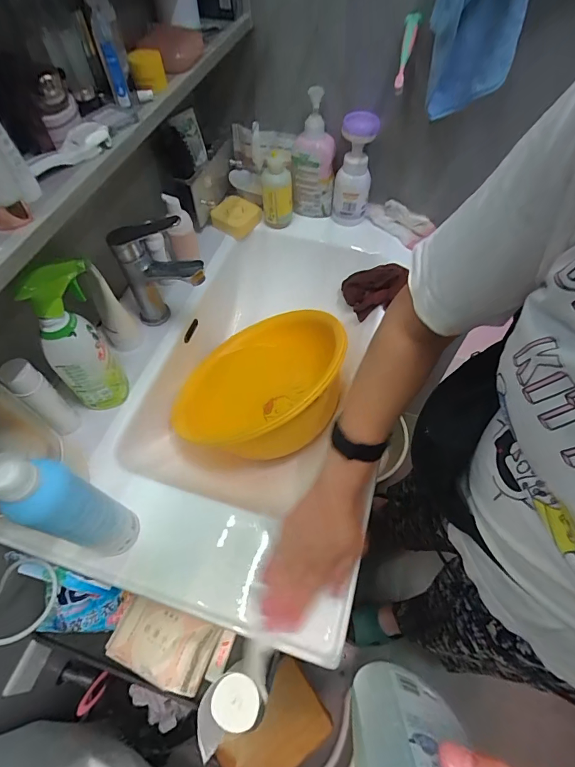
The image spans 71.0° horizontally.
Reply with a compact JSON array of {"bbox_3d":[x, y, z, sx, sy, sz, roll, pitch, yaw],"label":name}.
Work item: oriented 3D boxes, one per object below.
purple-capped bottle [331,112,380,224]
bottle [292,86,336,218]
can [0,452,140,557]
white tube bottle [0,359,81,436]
[{"bbox_3d":[0.130,-0.411,0.789,0.072,0.177,0.076,2,59,2],"label":"purple-capped bottle"},{"bbox_3d":[0.051,-0.436,0.786,0.084,0.208,0.059,-2,59,0],"label":"bottle"},{"bbox_3d":[-0.219,0.129,0.419,0.062,0.241,0.059,27,62,16],"label":"can"},{"bbox_3d":[-0.323,0.019,0.539,0.039,0.143,0.043,34,65,19],"label":"white tube bottle"}]

